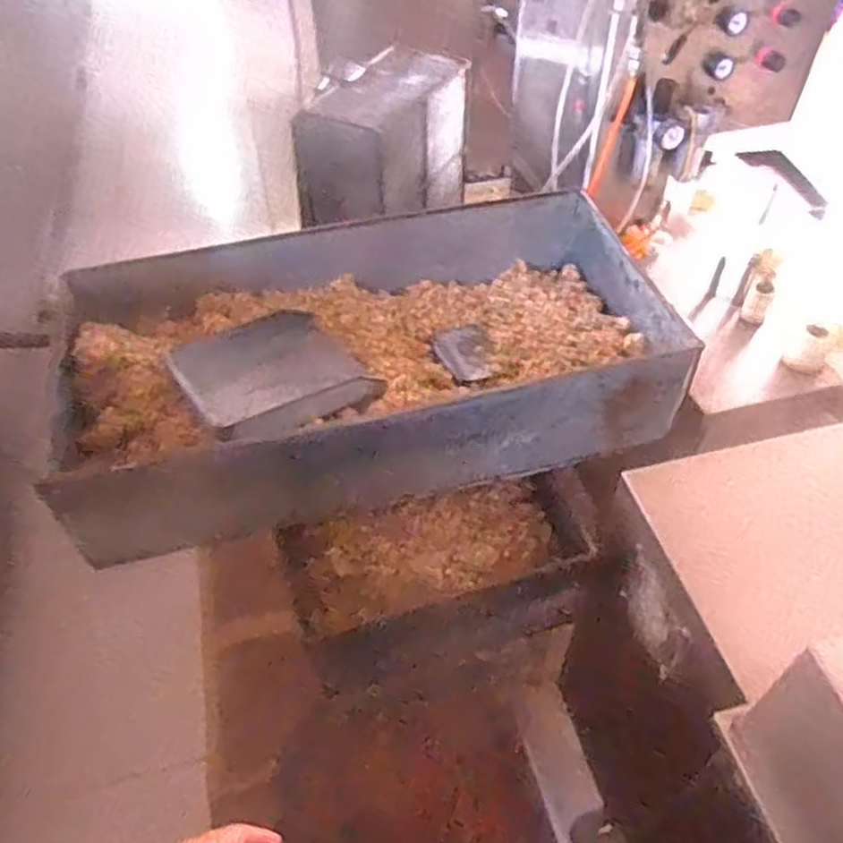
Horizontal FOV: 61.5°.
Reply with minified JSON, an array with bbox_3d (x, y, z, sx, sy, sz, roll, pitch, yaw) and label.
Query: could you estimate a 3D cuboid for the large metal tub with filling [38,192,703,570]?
[{"bbox_3d":[-0.105,-0.137,1.196,0.931,0.200,0.637,-11,47,-7],"label":"large metal tub with filling"}]

